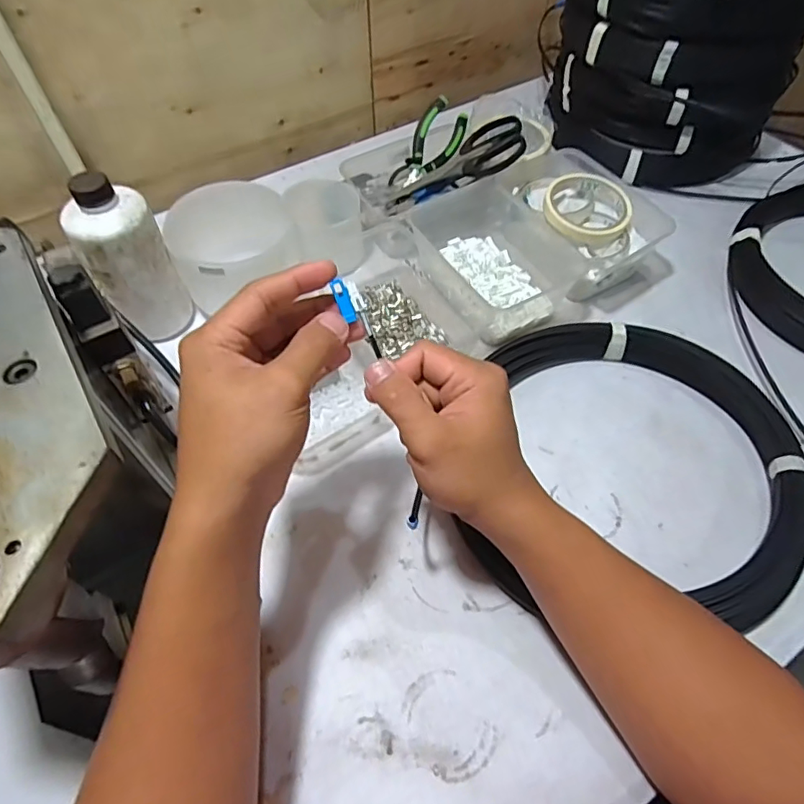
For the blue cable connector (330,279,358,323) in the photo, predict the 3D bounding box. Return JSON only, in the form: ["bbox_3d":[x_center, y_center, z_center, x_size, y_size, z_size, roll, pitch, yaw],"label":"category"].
[{"bbox_3d":[-0.033,-0.057,0.297,0.008,0.004,0.024,-24,99,-15],"label":"blue cable connector"}]

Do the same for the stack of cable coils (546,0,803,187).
[{"bbox_3d":[0.342,-0.435,0.676,0.262,0.213,0.256,-34,61,-22],"label":"stack of cable coils"}]

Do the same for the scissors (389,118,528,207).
[{"bbox_3d":[0.058,-0.269,0.603,0.170,0.022,0.060,-17,57,28],"label":"scissors"}]

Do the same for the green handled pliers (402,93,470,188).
[{"bbox_3d":[0.036,-0.308,0.629,0.056,0.018,0.105,29,100,-26],"label":"green handled pliers"}]

